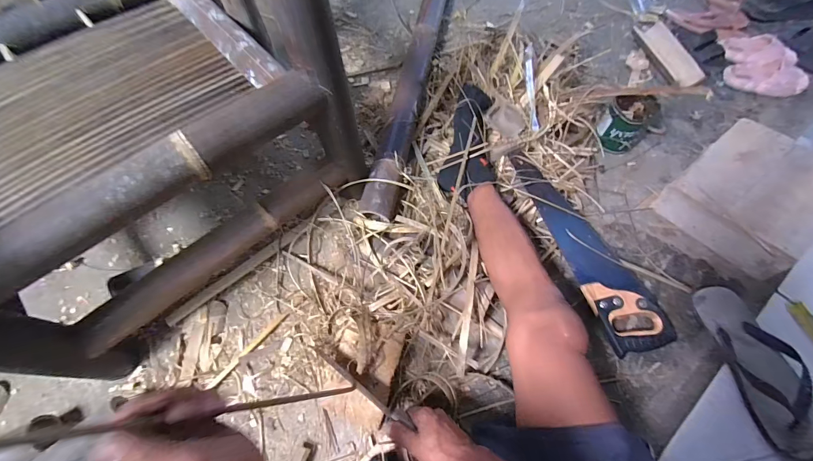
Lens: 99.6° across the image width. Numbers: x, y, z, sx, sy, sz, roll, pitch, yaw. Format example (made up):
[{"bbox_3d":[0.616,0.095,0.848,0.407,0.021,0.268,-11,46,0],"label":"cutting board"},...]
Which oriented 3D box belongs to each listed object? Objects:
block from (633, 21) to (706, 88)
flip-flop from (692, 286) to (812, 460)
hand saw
[{"bbox_3d":[0.731,-0.492,0.964,0.076,0.031,0.251,-19,62,15],"label":"block"},{"bbox_3d":[0.573,0.216,0.558,0.103,0.057,0.255,-2,63,0],"label":"flip-flop"},{"bbox_3d":[0.363,0.020,0.704,0.118,0.049,0.452,-20,65,-8],"label":"hand saw"}]

